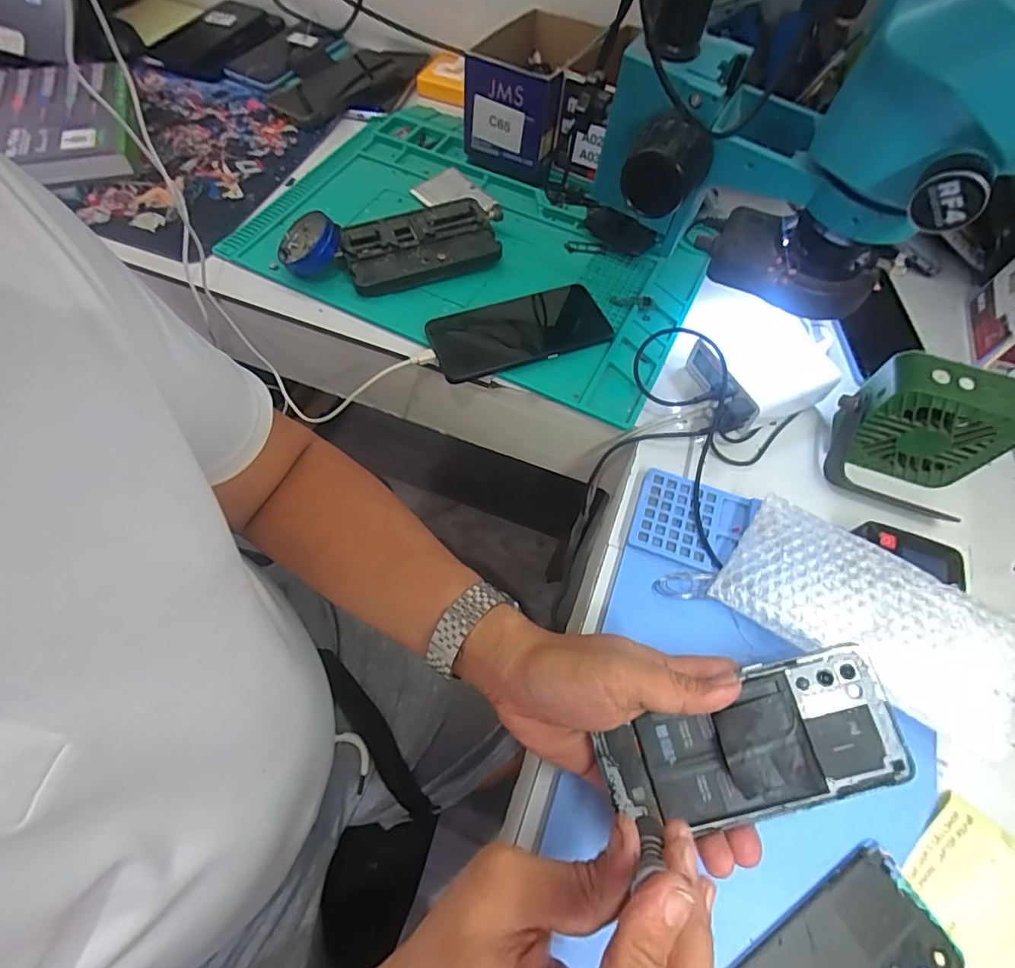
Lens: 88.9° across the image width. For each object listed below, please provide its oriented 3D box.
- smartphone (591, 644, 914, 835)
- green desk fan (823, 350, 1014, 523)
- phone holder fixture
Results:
[{"bbox_3d":[0.130,0.142,0.278,0.156,0.010,0.070,-16,76,2],"label":"smartphone"},{"bbox_3d":[0.308,-0.034,0.391,0.107,0.100,0.069,30,65,13],"label":"green desk fan"},{"bbox_3d":[-0.080,-0.243,0.524,0.165,0.017,0.093,-24,66,-15],"label":"phone holder fixture"}]

